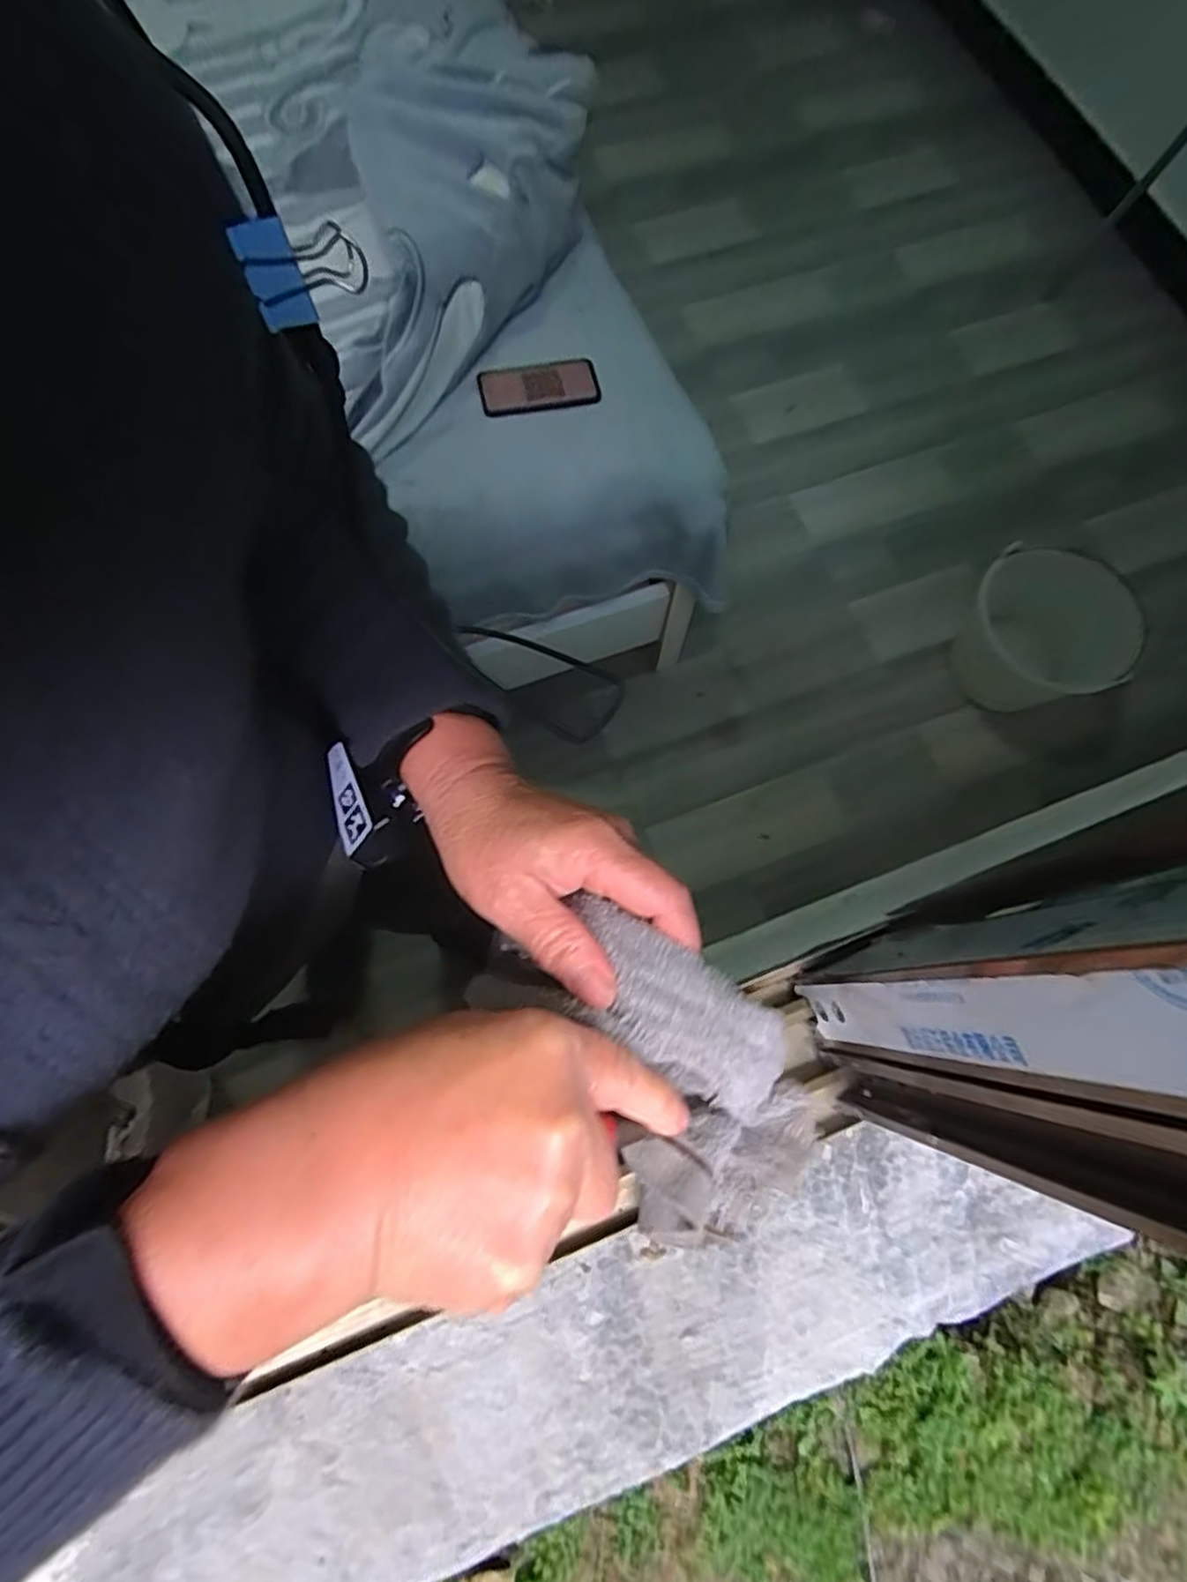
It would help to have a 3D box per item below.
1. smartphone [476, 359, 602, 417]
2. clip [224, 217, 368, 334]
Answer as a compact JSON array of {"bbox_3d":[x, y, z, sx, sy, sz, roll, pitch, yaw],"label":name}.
[{"bbox_3d":[-0.073,-0.546,0.949,0.161,0.009,0.062,-13,92,-9],"label":"smartphone"},{"bbox_3d":[-0.082,-0.148,0.201,0.034,0.024,0.008,-5,74,-3],"label":"clip"}]

